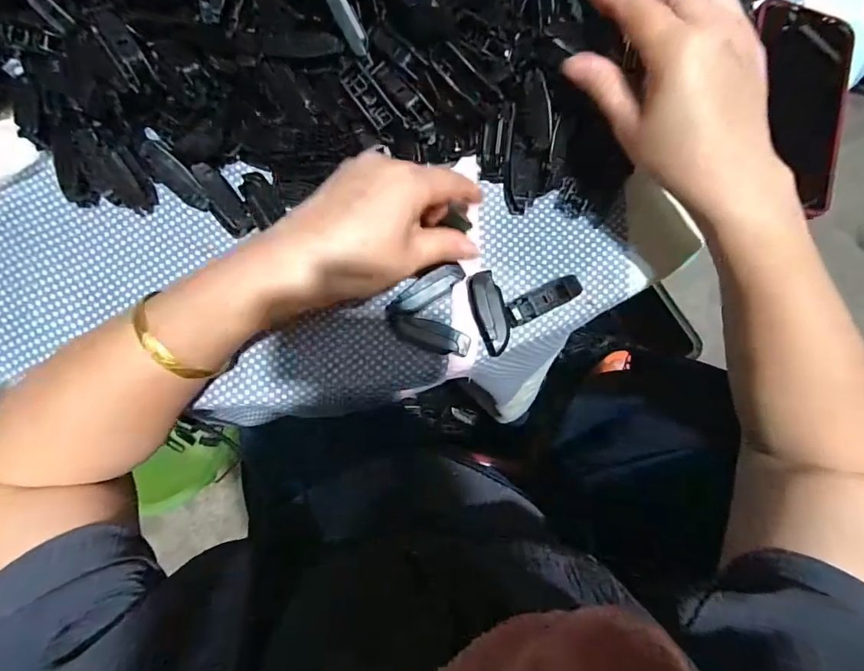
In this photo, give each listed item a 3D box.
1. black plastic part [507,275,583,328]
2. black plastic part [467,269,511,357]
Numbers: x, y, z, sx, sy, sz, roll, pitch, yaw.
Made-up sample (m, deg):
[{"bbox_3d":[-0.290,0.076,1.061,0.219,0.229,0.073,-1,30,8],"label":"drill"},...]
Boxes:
[{"bbox_3d":[0.077,-0.025,0.303,0.060,0.013,0.017,-27,85,-17],"label":"black plastic part"},{"bbox_3d":[0.039,-0.015,0.303,0.020,0.018,0.053,-18,85,-4],"label":"black plastic part"}]

